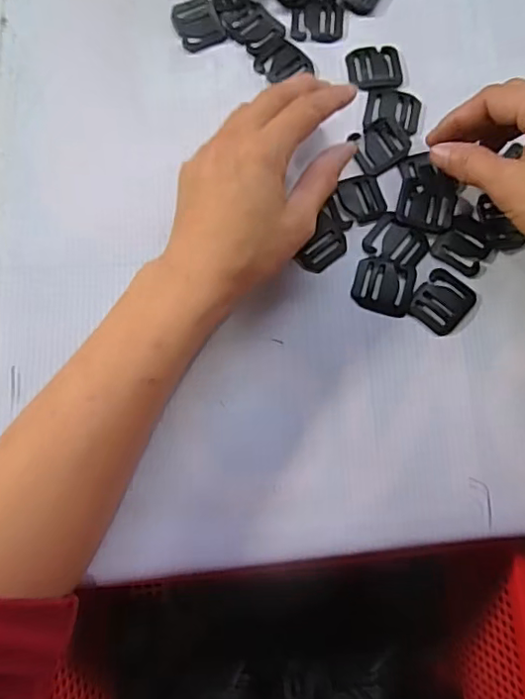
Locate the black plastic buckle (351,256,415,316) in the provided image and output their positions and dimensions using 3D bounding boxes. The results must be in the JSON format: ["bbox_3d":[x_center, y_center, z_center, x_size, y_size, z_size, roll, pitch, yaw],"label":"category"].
[{"bbox_3d":[0.072,-0.039,0.327,0.035,0.006,0.033,18,78,5],"label":"black plastic buckle"}]

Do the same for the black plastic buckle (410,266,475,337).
[{"bbox_3d":[0.107,-0.028,0.326,0.031,0.004,0.034,41,81,9],"label":"black plastic buckle"}]

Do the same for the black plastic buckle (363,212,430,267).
[{"bbox_3d":[0.081,-0.065,0.334,0.035,0.004,0.029,35,80,8],"label":"black plastic buckle"}]

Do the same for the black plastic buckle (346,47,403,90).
[{"bbox_3d":[0.073,-0.184,0.360,0.035,0.004,0.031,-4,77,0],"label":"black plastic buckle"}]

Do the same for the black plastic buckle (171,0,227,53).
[{"bbox_3d":[-0.043,-0.218,0.367,0.029,0.004,0.036,-22,78,-4],"label":"black plastic buckle"}]

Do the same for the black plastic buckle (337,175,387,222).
[{"bbox_3d":[0.062,-0.094,0.339,0.026,0.004,0.030,-18,78,-3],"label":"black plastic buckle"}]

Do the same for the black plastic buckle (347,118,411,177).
[{"bbox_3d":[0.074,-0.129,0.347,0.034,0.004,0.029,-32,79,-6],"label":"black plastic buckle"}]

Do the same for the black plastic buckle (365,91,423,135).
[{"bbox_3d":[0.084,-0.154,0.352,0.035,0.004,0.029,12,78,3],"label":"black plastic buckle"}]

